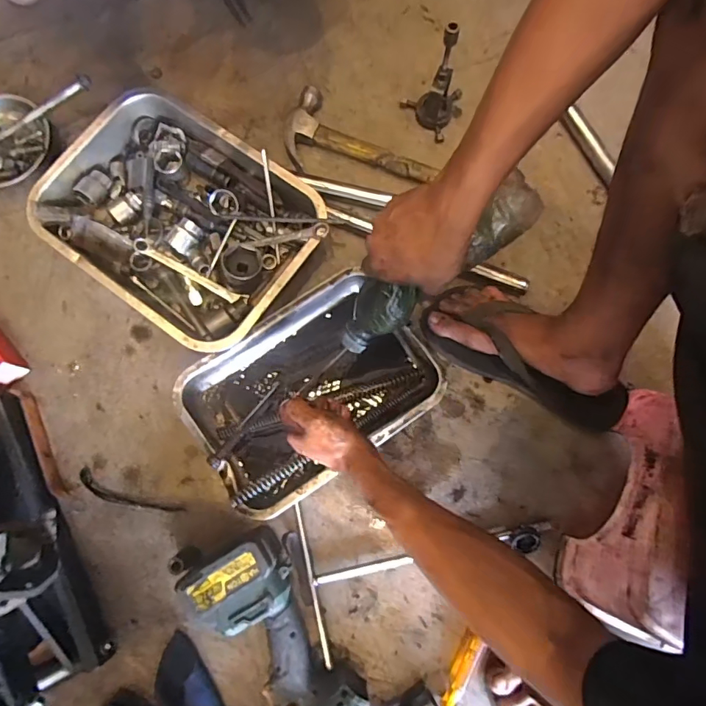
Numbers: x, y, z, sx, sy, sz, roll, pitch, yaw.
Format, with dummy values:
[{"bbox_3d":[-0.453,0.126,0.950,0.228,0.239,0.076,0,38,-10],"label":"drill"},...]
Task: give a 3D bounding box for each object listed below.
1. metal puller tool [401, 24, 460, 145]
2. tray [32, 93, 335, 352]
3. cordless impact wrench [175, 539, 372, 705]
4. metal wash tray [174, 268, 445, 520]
[{"bbox_3d":[0.115,-0.376,0.643,0.086,0.136,0.086,12,78,4],"label":"metal puller tool"},{"bbox_3d":[-0.231,-0.178,0.641,0.351,0.075,0.254,36,81,8],"label":"tray"},{"bbox_3d":[-0.093,0.335,0.531,0.160,0.077,0.251,-23,79,-4],"label":"cordless impact wrench"},{"bbox_3d":[-0.054,0.047,0.600,0.288,0.055,0.206,-33,79,-6],"label":"metal wash tray"}]

